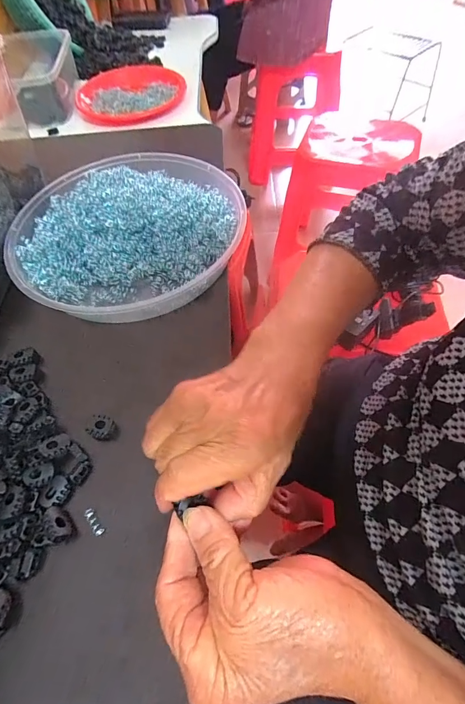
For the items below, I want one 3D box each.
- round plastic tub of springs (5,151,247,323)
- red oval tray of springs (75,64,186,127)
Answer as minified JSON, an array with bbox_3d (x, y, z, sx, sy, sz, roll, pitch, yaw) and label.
[{"bbox_3d":[-0.106,-0.126,0.378,0.227,0.058,0.221,-1,57,2],"label":"round plastic tub of springs"},{"bbox_3d":[-0.219,-0.561,0.789,0.226,0.035,0.209,-7,57,-2],"label":"red oval tray of springs"}]

